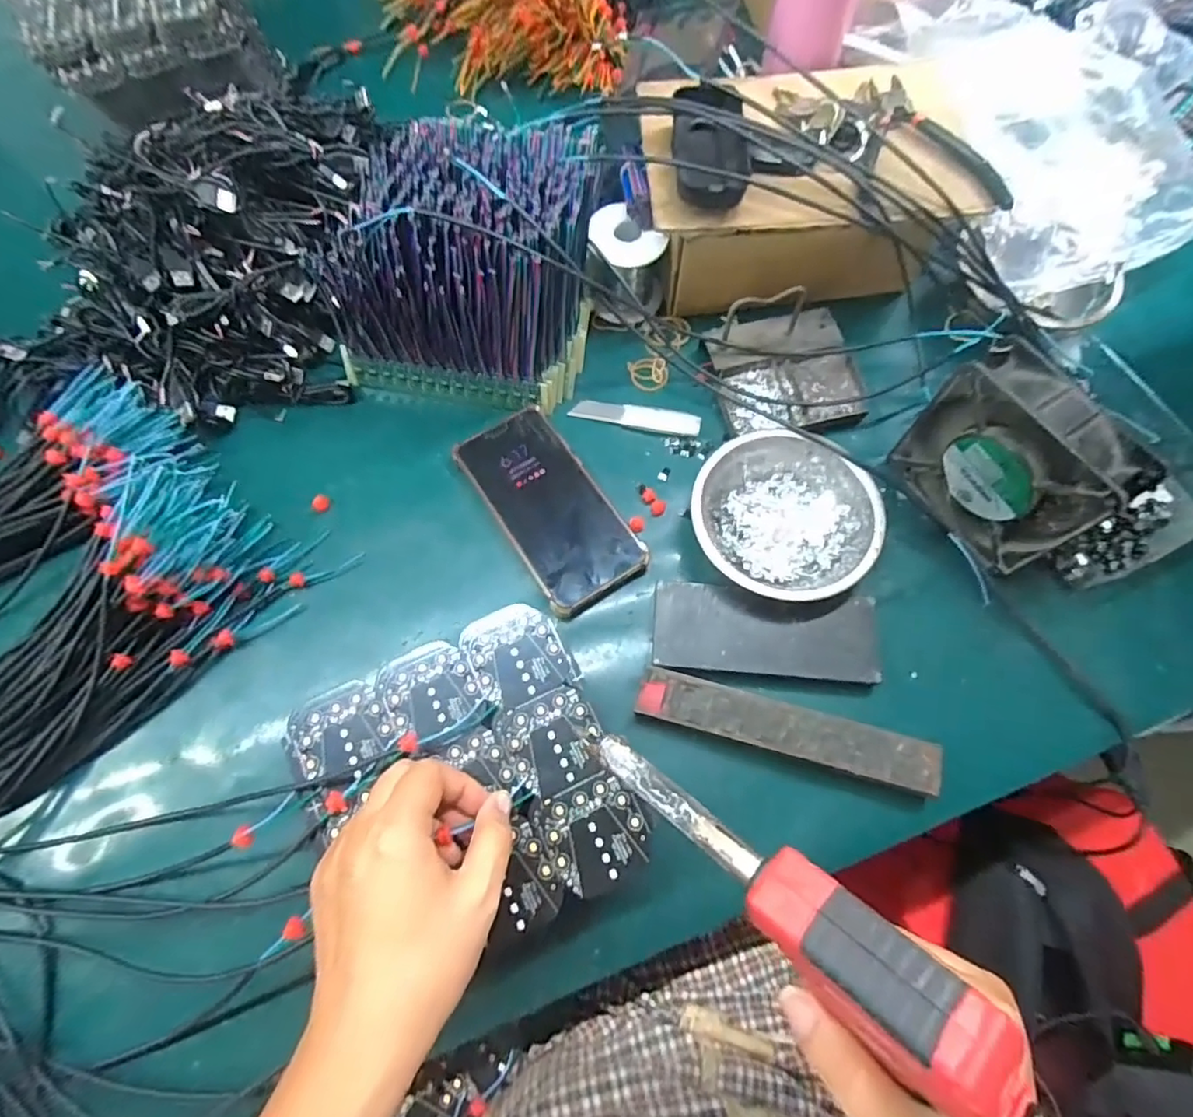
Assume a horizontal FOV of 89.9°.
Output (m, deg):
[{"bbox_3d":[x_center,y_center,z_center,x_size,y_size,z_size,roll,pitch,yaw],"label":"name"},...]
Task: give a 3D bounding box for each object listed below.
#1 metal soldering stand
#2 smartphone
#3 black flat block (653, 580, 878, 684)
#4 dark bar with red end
[{"bbox_3d":[0.153,-0.156,0.461,0.112,0.053,0.096,-12,72,-5],"label":"metal soldering stand"},{"bbox_3d":[-0.036,-0.040,0.445,0.078,0.010,0.162,-33,75,-11],"label":"smartphone"},{"bbox_3d":[0.115,0.051,0.410,0.149,0.011,0.058,5,72,1],"label":"black flat block"},{"bbox_3d":[0.120,0.110,0.384,0.188,0.019,0.032,15,72,4],"label":"dark bar with red end"}]

